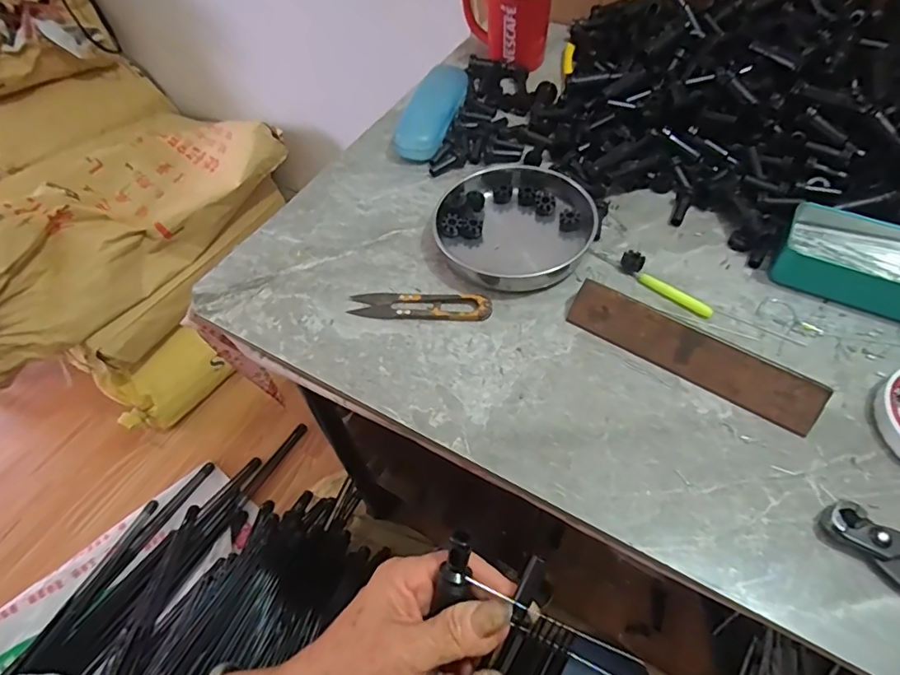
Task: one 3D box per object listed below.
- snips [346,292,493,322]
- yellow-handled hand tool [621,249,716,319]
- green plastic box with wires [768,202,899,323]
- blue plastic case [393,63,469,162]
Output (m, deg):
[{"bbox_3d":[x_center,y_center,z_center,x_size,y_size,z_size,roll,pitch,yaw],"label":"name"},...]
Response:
[{"bbox_3d":[-0.025,-0.027,0.432,0.116,0.010,0.026,5,54,6],"label":"snips"},{"bbox_3d":[0.178,-0.045,0.432,0.018,0.013,0.084,-39,61,-23],"label":"yellow-handled hand tool"},{"bbox_3d":[0.348,-0.058,0.418,0.154,0.034,0.080,21,58,17],"label":"green plastic box with wires"},{"bbox_3d":[-0.019,-0.248,0.581,0.054,0.032,0.154,12,55,12],"label":"blue plastic case"}]

